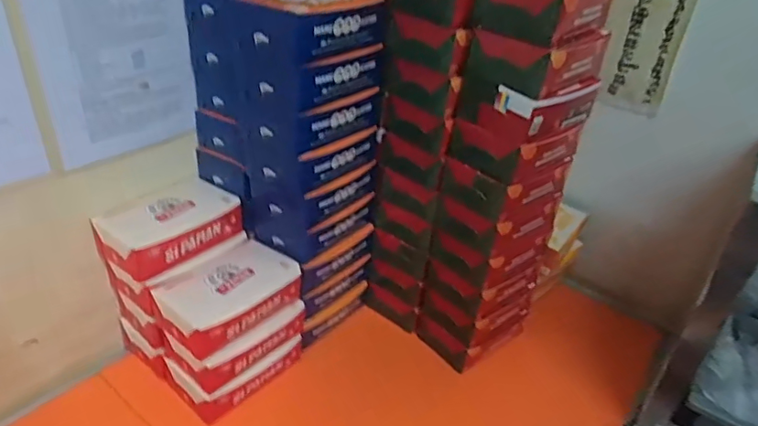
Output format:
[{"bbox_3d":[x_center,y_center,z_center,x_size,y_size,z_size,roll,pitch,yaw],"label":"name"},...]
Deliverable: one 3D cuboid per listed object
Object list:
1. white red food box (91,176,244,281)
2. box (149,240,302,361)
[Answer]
[{"bbox_3d":[-0.307,0.019,0.781,0.112,0.062,0.181,25,37,29],"label":"white red food box"},{"bbox_3d":[-0.209,0.116,0.750,0.110,0.066,0.181,29,38,33],"label":"box"}]

